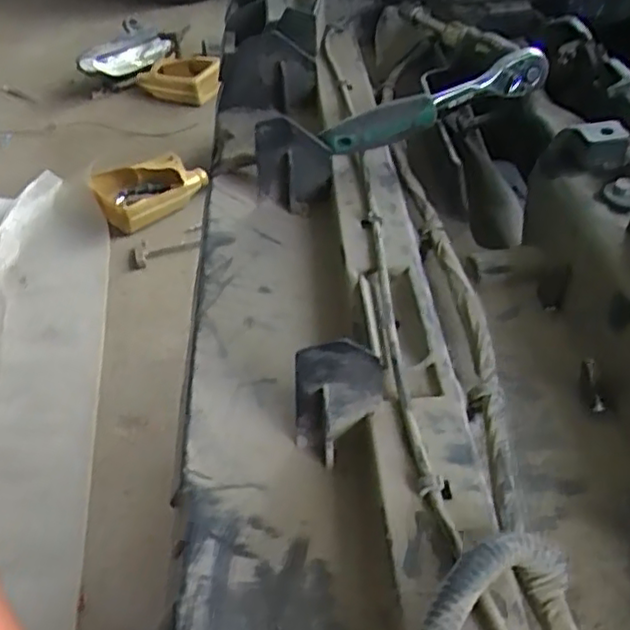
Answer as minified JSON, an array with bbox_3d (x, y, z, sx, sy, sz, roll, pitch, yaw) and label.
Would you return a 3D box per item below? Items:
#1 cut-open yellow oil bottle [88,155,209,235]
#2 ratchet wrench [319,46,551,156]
[{"bbox_3d":[-0.459,-0.352,1.880,0.298,0.099,0.241,-22,46,-16],"label":"cut-open yellow oil bottle"},{"bbox_3d":[0.074,-0.127,0.401,0.147,0.027,0.020,-23,46,-17],"label":"ratchet wrench"}]

